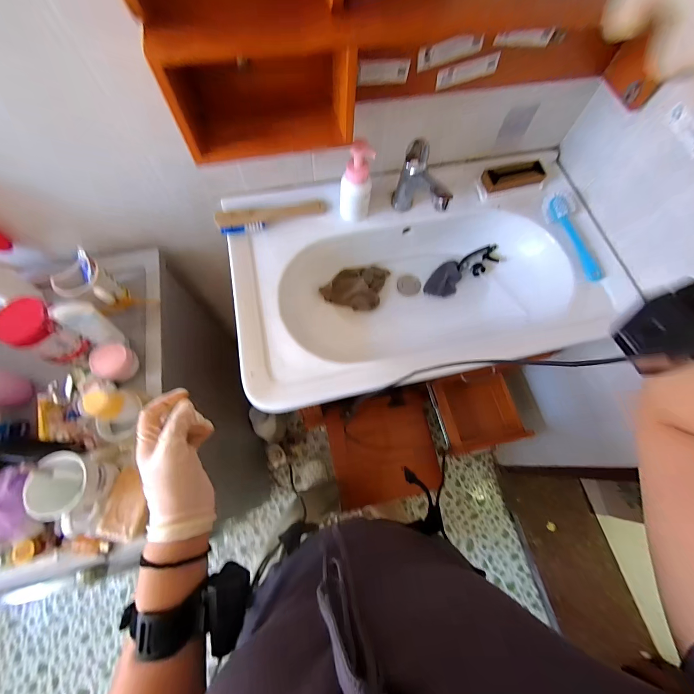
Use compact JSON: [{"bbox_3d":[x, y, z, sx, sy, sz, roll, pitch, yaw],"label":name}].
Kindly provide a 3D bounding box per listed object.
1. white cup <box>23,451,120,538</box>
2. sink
[{"bbox_3d":[-0.425,0.221,0.477,0.084,0.093,0.106,15,70,4],"label":"white cup"},{"bbox_3d":[0.158,-0.162,0.693,0.795,0.194,0.487,-13,70,-6],"label":"sink"}]

